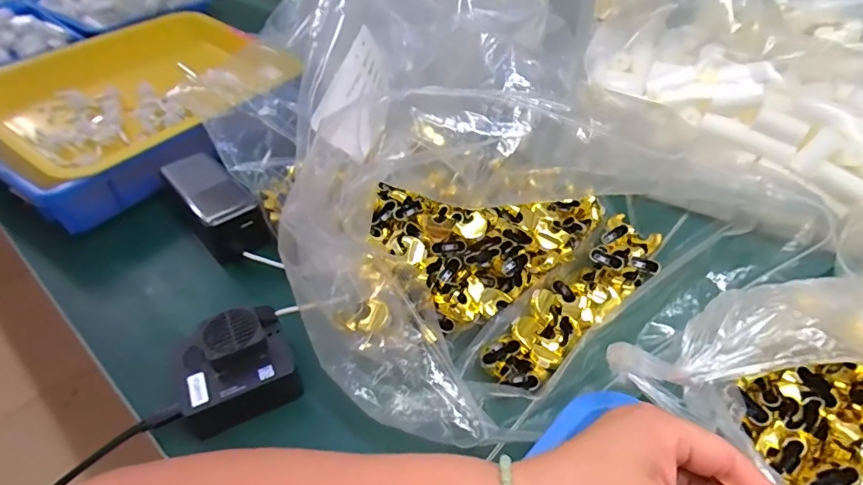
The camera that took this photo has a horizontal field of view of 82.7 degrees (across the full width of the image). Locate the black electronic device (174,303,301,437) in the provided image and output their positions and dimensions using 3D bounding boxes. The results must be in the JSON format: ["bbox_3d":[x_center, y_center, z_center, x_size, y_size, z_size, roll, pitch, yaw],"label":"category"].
[{"bbox_3d":[-0.143,0.091,0.357,0.079,0.050,0.066,-20,46,-20],"label":"black electronic device"}]

